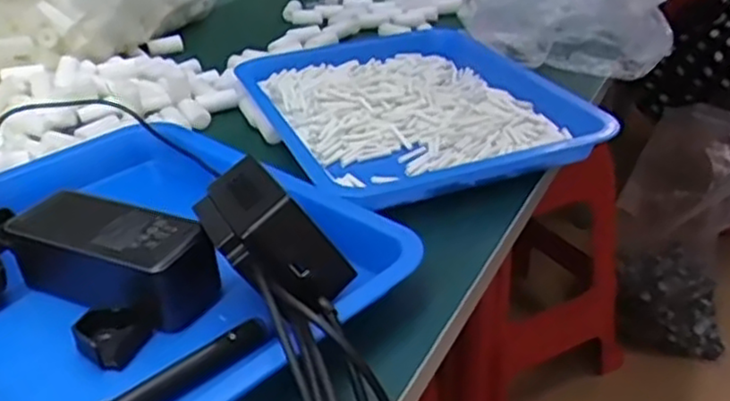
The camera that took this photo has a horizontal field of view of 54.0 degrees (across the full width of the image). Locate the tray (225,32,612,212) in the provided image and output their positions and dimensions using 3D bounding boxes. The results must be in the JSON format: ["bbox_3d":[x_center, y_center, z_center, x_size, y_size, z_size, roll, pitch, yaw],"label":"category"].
[{"bbox_3d":[0.035,-0.101,0.681,0.267,0.037,0.350,-13,32,-18],"label":"tray"}]

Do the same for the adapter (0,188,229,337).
[{"bbox_3d":[-0.160,0.033,0.451,0.133,0.042,0.062,15,35,27],"label":"adapter"}]

